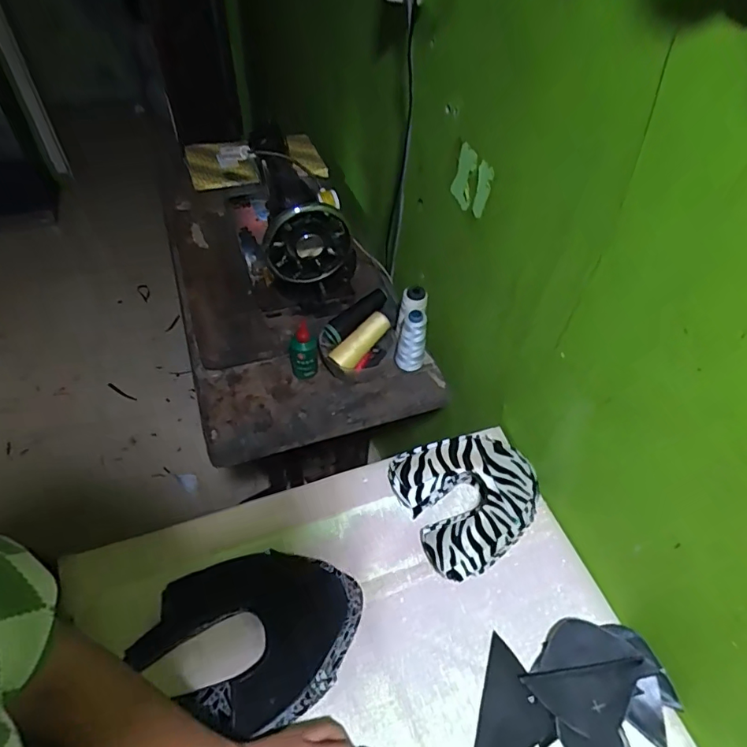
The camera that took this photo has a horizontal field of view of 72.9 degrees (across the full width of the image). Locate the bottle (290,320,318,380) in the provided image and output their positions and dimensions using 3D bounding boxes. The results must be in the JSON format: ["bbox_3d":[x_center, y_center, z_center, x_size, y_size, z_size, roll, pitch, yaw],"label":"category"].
[{"bbox_3d":[-0.110,-0.030,0.801,0.041,0.105,0.038,-5,50,-7],"label":"bottle"}]

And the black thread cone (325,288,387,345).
[{"bbox_3d":[-0.026,-0.092,0.825,0.123,0.029,0.030,-41,62,-16],"label":"black thread cone"}]

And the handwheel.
[{"bbox_3d":[-0.104,-0.206,0.787,0.131,0.124,0.036,-17,53,-17],"label":"handwheel"}]

